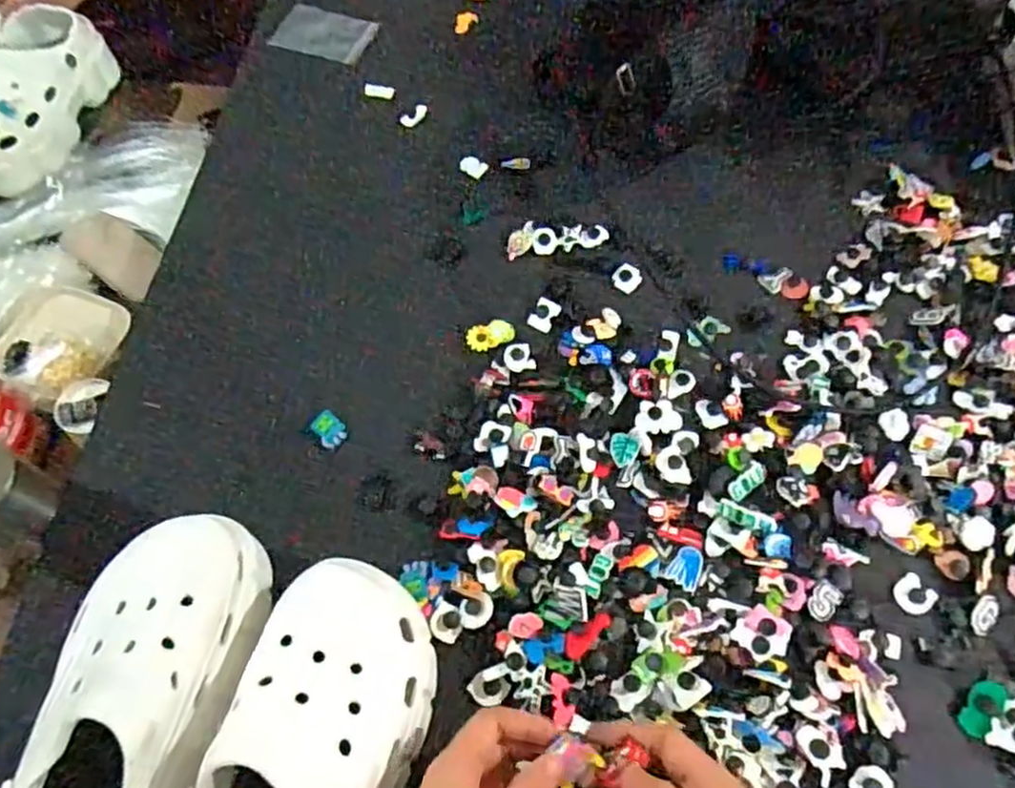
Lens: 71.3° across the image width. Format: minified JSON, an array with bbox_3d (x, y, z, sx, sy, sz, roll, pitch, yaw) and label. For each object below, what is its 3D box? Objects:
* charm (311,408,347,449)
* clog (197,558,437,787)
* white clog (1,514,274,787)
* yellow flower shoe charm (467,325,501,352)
[{"bbox_3d":[-0.143,0.029,0.569,0.029,0.004,0.024,40,65,3],"label":"charm"},{"bbox_3d":[-0.111,0.213,0.410,0.107,0.088,0.232,9,63,7],"label":"clog"},{"bbox_3d":[-0.220,0.199,0.421,0.113,0.098,0.256,0,63,3],"label":"white clog"},{"bbox_3d":[-0.022,-0.047,0.598,0.023,0.004,0.027,-35,65,-16],"label":"yellow flower shoe charm"}]

